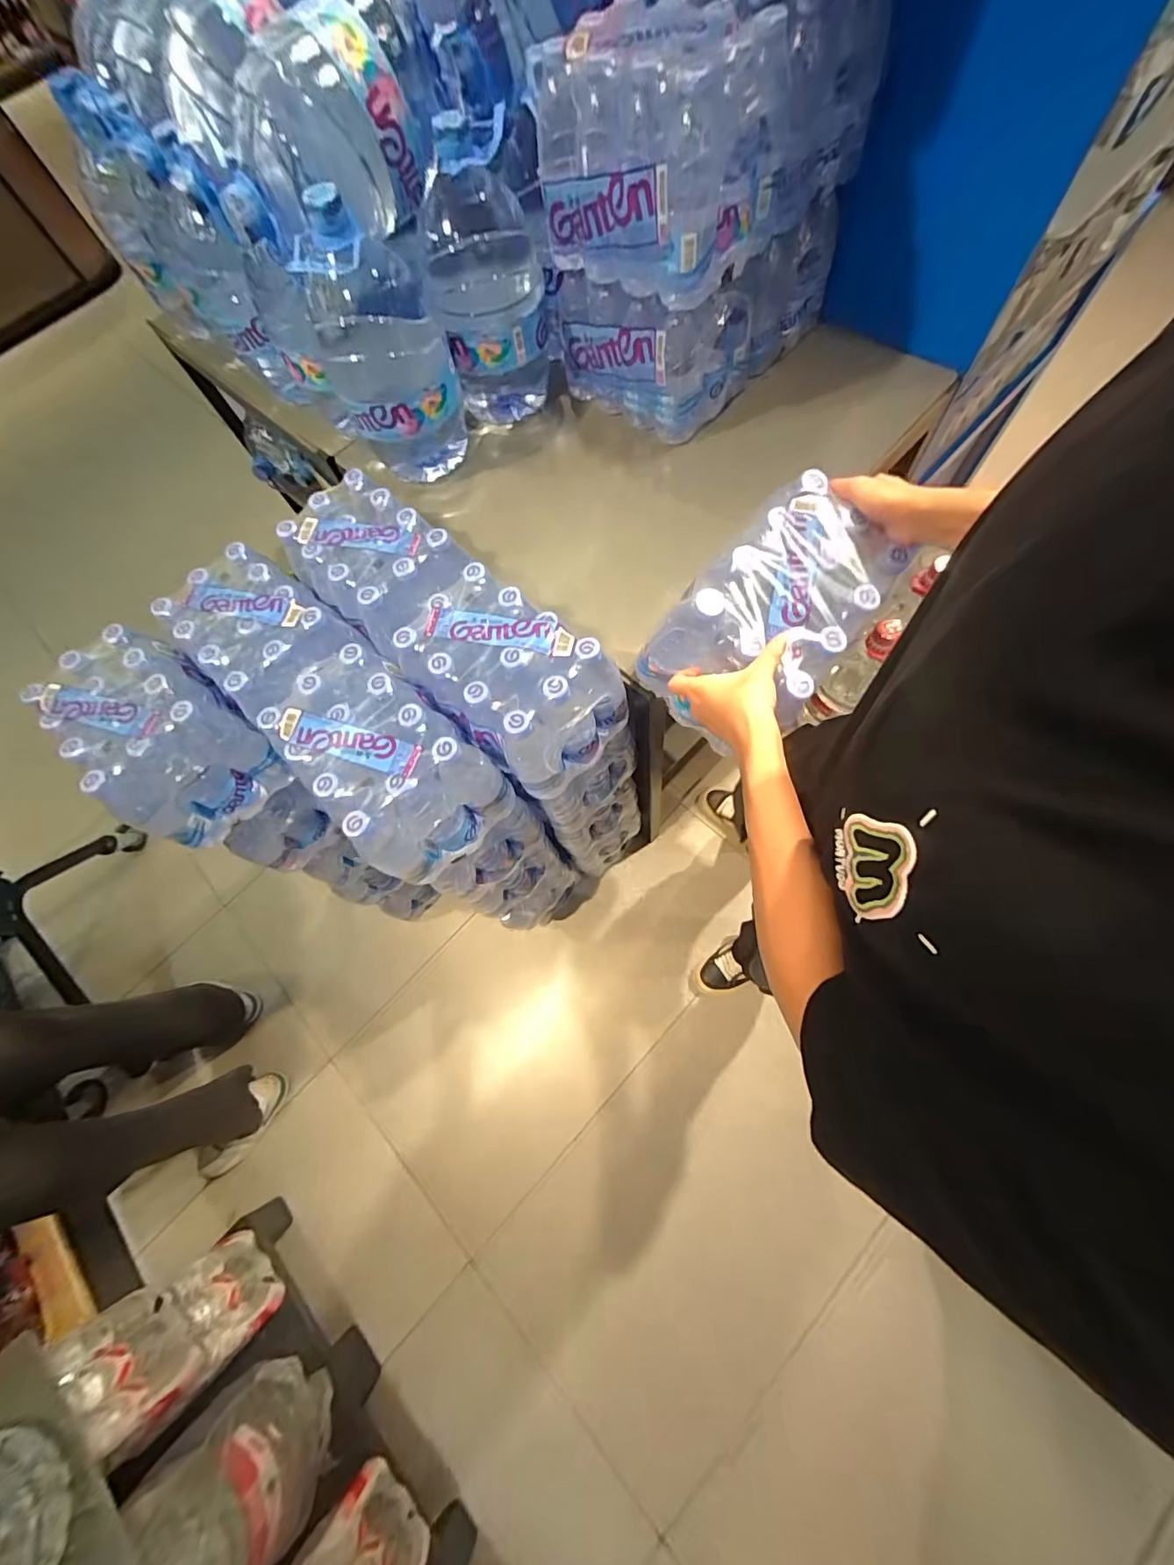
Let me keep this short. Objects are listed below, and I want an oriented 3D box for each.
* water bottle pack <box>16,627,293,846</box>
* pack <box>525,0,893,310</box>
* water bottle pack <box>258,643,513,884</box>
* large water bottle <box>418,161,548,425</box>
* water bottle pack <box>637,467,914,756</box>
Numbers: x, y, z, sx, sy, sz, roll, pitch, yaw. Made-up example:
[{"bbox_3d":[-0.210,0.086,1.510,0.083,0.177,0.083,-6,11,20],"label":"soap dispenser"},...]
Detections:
[{"bbox_3d":[-0.619,-0.069,0.758,0.191,0.180,0.251,-44,71,-10],"label":"water bottle pack"},{"bbox_3d":[0.149,-0.889,0.685,0.299,0.188,0.378,40,79,18],"label":"pack"},{"bbox_3d":[-0.271,-0.041,0.697,0.188,0.165,0.305,-40,70,-8],"label":"water bottle pack"},{"bbox_3d":[-0.155,-0.777,0.851,0.169,0.281,0.173,-10,69,3],"label":"large water bottle"},{"bbox_3d":[0.214,-0.195,0.617,0.184,0.167,0.278,39,78,12],"label":"water bottle pack"}]

